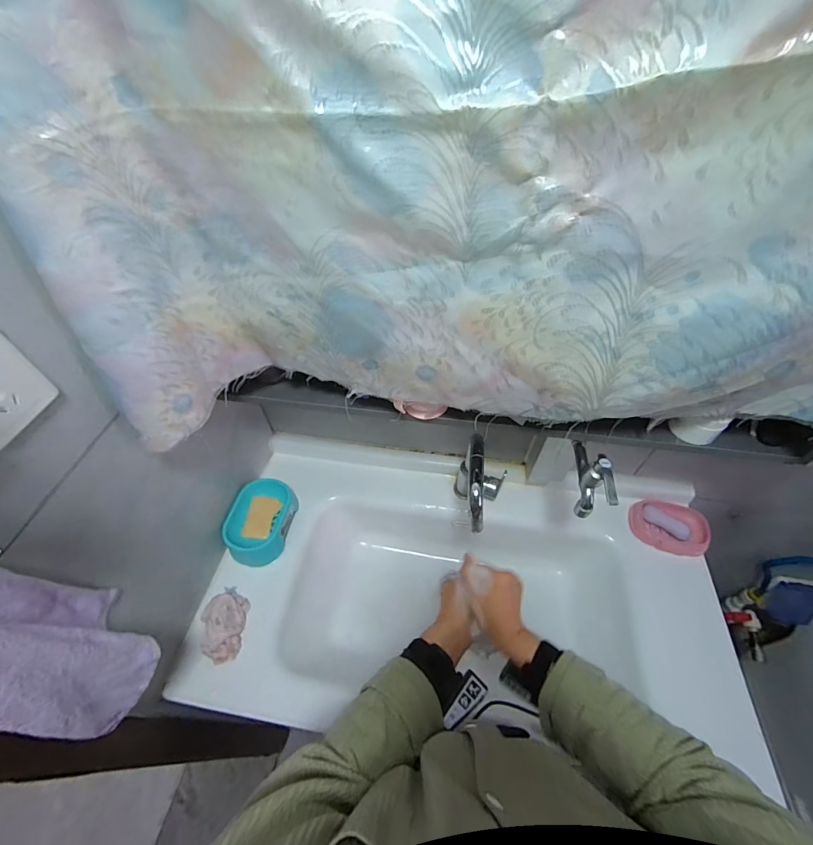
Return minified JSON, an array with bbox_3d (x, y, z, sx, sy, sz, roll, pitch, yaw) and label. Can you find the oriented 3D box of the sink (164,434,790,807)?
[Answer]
[{"bbox_3d":[0.101,0.328,0.777,0.898,0.185,0.485,6,51,6],"label":"sink"}]

